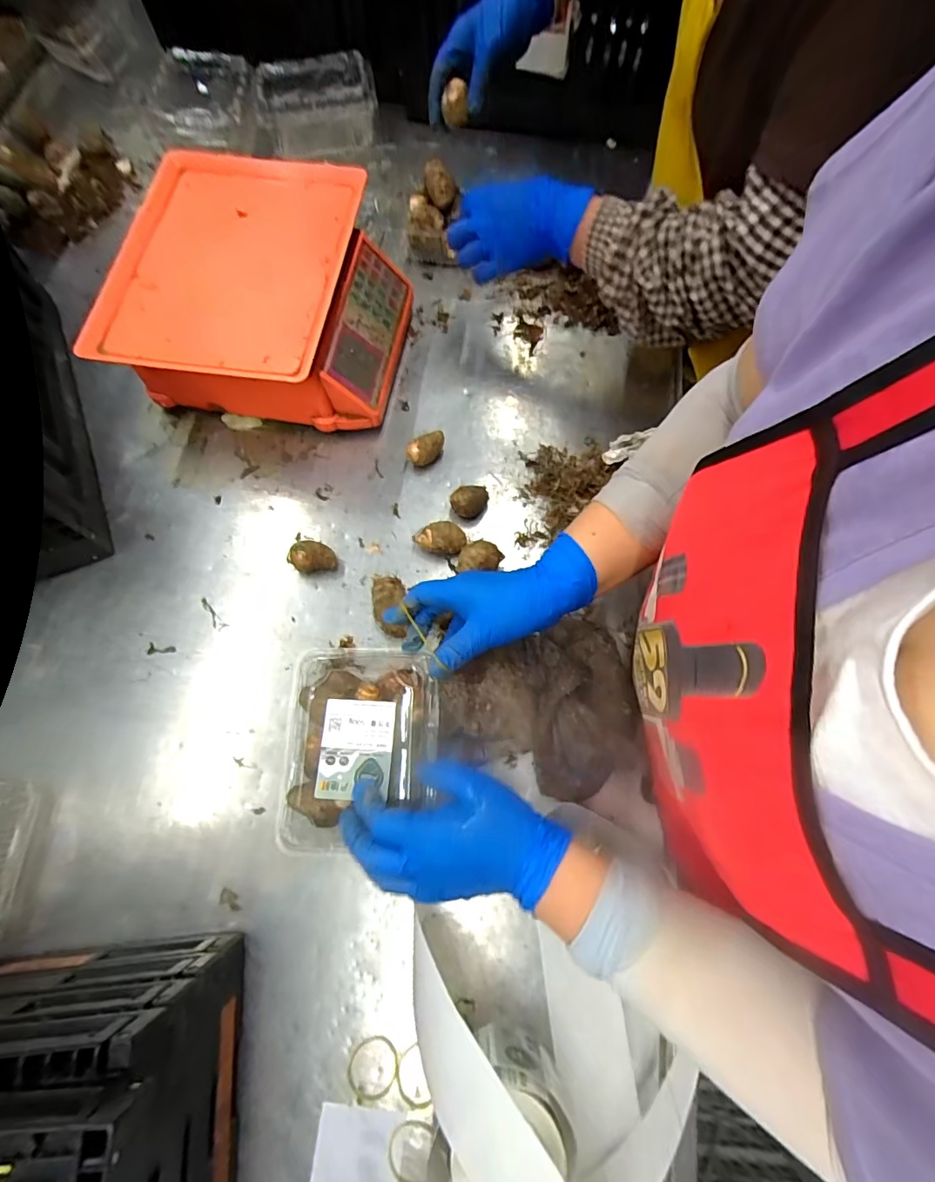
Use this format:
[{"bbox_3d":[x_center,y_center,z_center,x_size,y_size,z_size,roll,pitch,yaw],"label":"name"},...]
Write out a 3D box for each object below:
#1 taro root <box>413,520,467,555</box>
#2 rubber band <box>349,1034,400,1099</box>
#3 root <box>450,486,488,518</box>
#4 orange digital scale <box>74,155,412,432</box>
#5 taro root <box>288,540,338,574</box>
[{"bbox_3d":[-0.030,-0.058,0.543,0.057,0.035,0.031,11,72,4],"label":"taro root"},{"bbox_3d":[-0.078,0.395,0.406,0.041,0.004,0.043,0,72,1],"label":"rubber band"},{"bbox_3d":[0.003,-0.098,0.557,0.042,0.034,0.032,-5,72,-1],"label":"root"},{"bbox_3d":[-0.227,-0.337,0.582,0.284,0.129,0.291,7,72,3],"label":"orange digital scale"},{"bbox_3d":[-0.170,-0.037,0.536,0.044,0.030,0.031,-14,72,-4],"label":"taro root"}]

